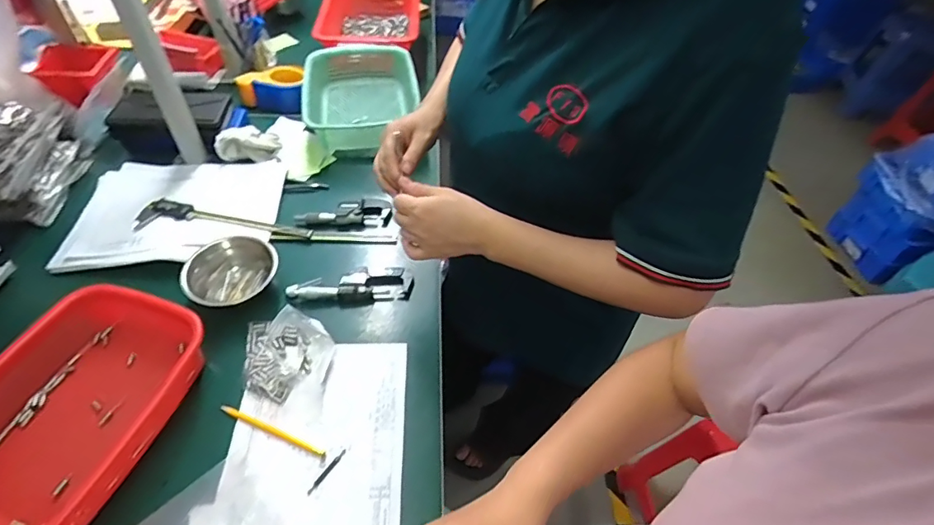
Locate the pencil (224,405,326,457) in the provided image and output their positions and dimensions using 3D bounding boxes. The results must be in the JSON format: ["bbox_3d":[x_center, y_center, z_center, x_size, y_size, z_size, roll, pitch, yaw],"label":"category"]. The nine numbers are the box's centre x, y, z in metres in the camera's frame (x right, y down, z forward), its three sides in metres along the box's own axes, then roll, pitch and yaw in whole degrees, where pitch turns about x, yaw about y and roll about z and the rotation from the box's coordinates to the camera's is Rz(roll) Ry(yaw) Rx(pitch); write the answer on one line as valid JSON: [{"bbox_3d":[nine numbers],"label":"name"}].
[{"bbox_3d":[-0.244,0.211,0.627,0.147,0.009,0.009,19,50,12],"label":"pencil"}]

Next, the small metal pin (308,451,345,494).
[{"bbox_3d":[-0.169,0.252,0.601,0.007,0.004,0.061,29,53,19],"label":"small metal pin"}]

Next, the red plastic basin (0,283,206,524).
[{"bbox_3d":[-0.484,0.173,0.603,0.210,0.074,0.293,16,50,9],"label":"red plastic basin"}]

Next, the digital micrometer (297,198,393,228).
[{"bbox_3d":[-0.209,-0.086,0.855,0.156,0.026,0.047,-3,49,-7],"label":"digital micrometer"}]

